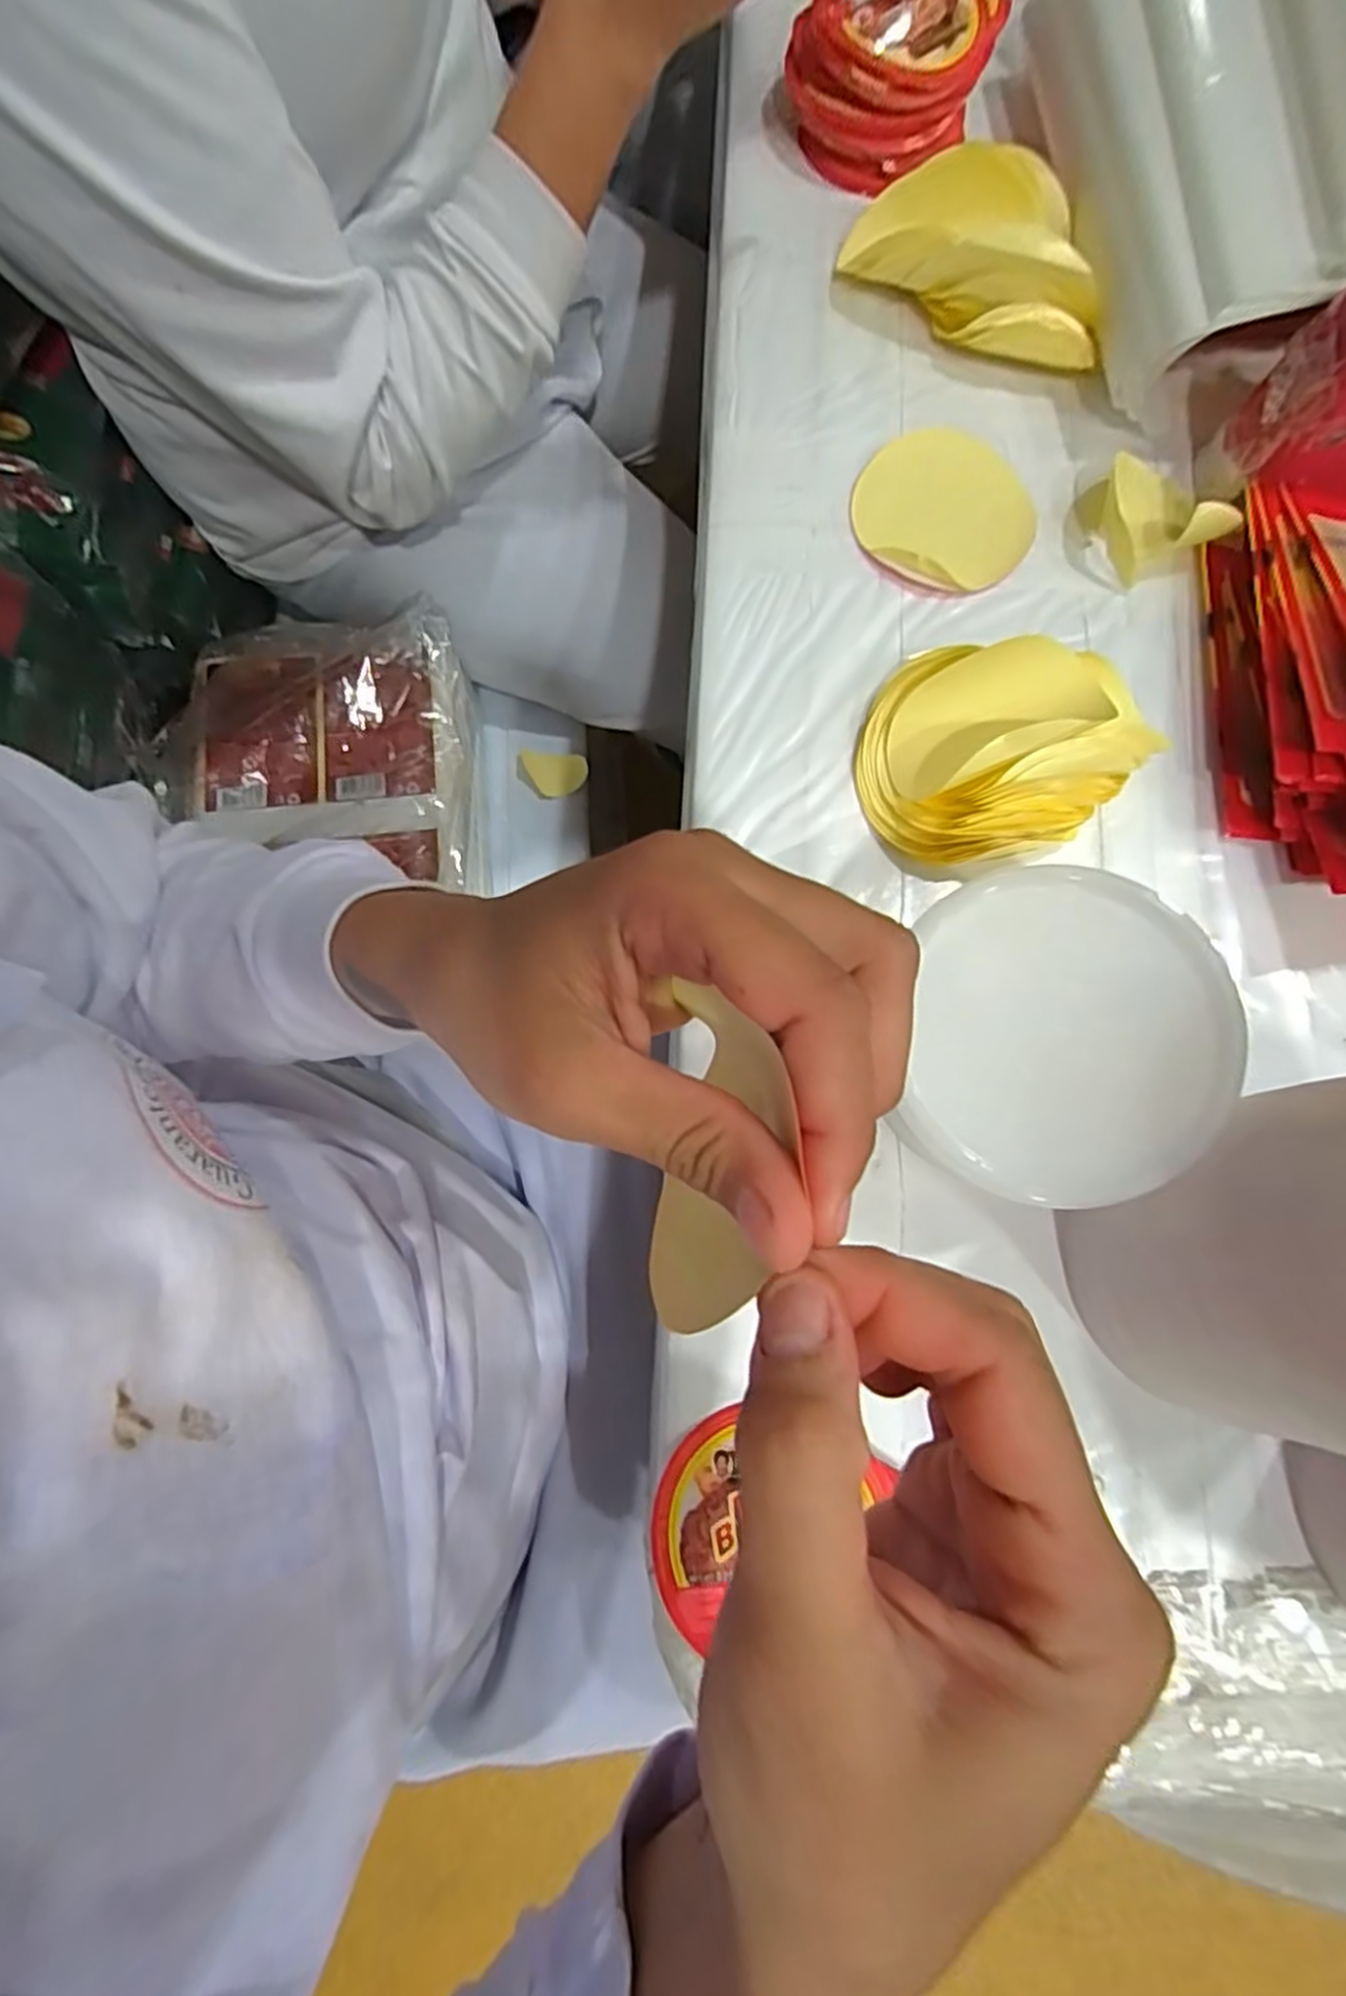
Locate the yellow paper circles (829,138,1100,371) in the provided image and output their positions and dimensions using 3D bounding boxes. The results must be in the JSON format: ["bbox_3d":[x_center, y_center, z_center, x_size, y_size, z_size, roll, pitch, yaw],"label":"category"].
[{"bbox_3d":[0.175,-0.404,0.417,0.148,0.048,0.083,37,80,7],"label":"yellow paper circles"}]

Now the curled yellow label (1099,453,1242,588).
[{"bbox_3d":[0.255,-0.256,0.394,0.056,0.028,0.070,3,78,0],"label":"curled yellow label"}]

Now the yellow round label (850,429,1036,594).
[{"bbox_3d":[0.146,-0.261,0.404,0.092,0.008,0.094,0,78,0],"label":"yellow round label"}]

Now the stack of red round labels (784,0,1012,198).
[{"bbox_3d":[0.131,-0.538,0.440,0.106,0.051,0.103,-22,79,-5],"label":"stack of red round labels"}]

